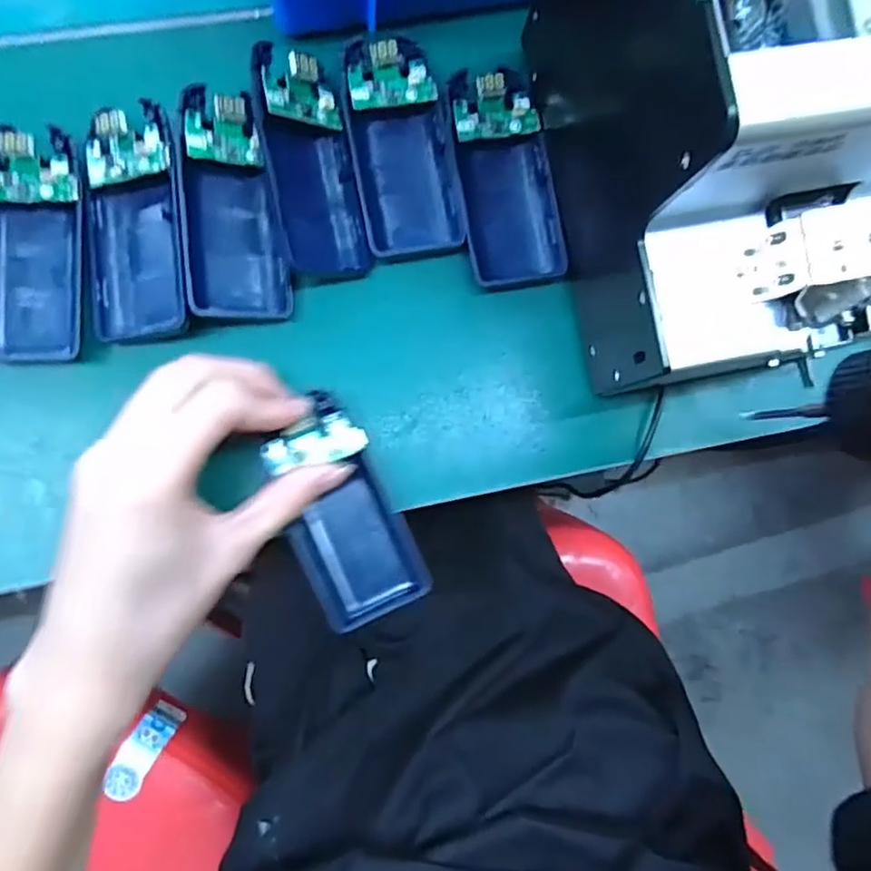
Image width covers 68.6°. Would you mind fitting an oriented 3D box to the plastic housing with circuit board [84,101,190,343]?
[{"bbox_3d":[-0.134,-0.093,0.282,0.045,0.018,0.099,-7,84,-6],"label":"plastic housing with circuit board"}]

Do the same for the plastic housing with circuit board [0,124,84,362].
[{"bbox_3d":[-0.178,-0.083,0.278,0.042,0.017,0.098,2,84,-5],"label":"plastic housing with circuit board"}]

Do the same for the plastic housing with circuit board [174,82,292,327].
[{"bbox_3d":[-0.091,-0.103,0.286,0.041,0.021,0.100,-6,85,-5],"label":"plastic housing with circuit board"}]

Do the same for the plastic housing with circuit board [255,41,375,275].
[{"bbox_3d":[-0.057,-0.123,0.294,0.037,0.024,0.098,-14,99,-5],"label":"plastic housing with circuit board"}]

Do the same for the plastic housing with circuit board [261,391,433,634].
[{"bbox_3d":[-0.041,0.033,0.286,0.049,0.017,0.098,-20,93,-6],"label":"plastic housing with circuit board"}]

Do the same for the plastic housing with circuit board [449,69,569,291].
[{"bbox_3d":[0.034,-0.123,0.304,0.046,0.022,0.103,-9,85,-6],"label":"plastic housing with circuit board"}]

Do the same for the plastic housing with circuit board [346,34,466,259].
[{"bbox_3d":[-0.016,-0.137,0.298,0.045,0.015,0.102,-10,85,-6],"label":"plastic housing with circuit board"}]

